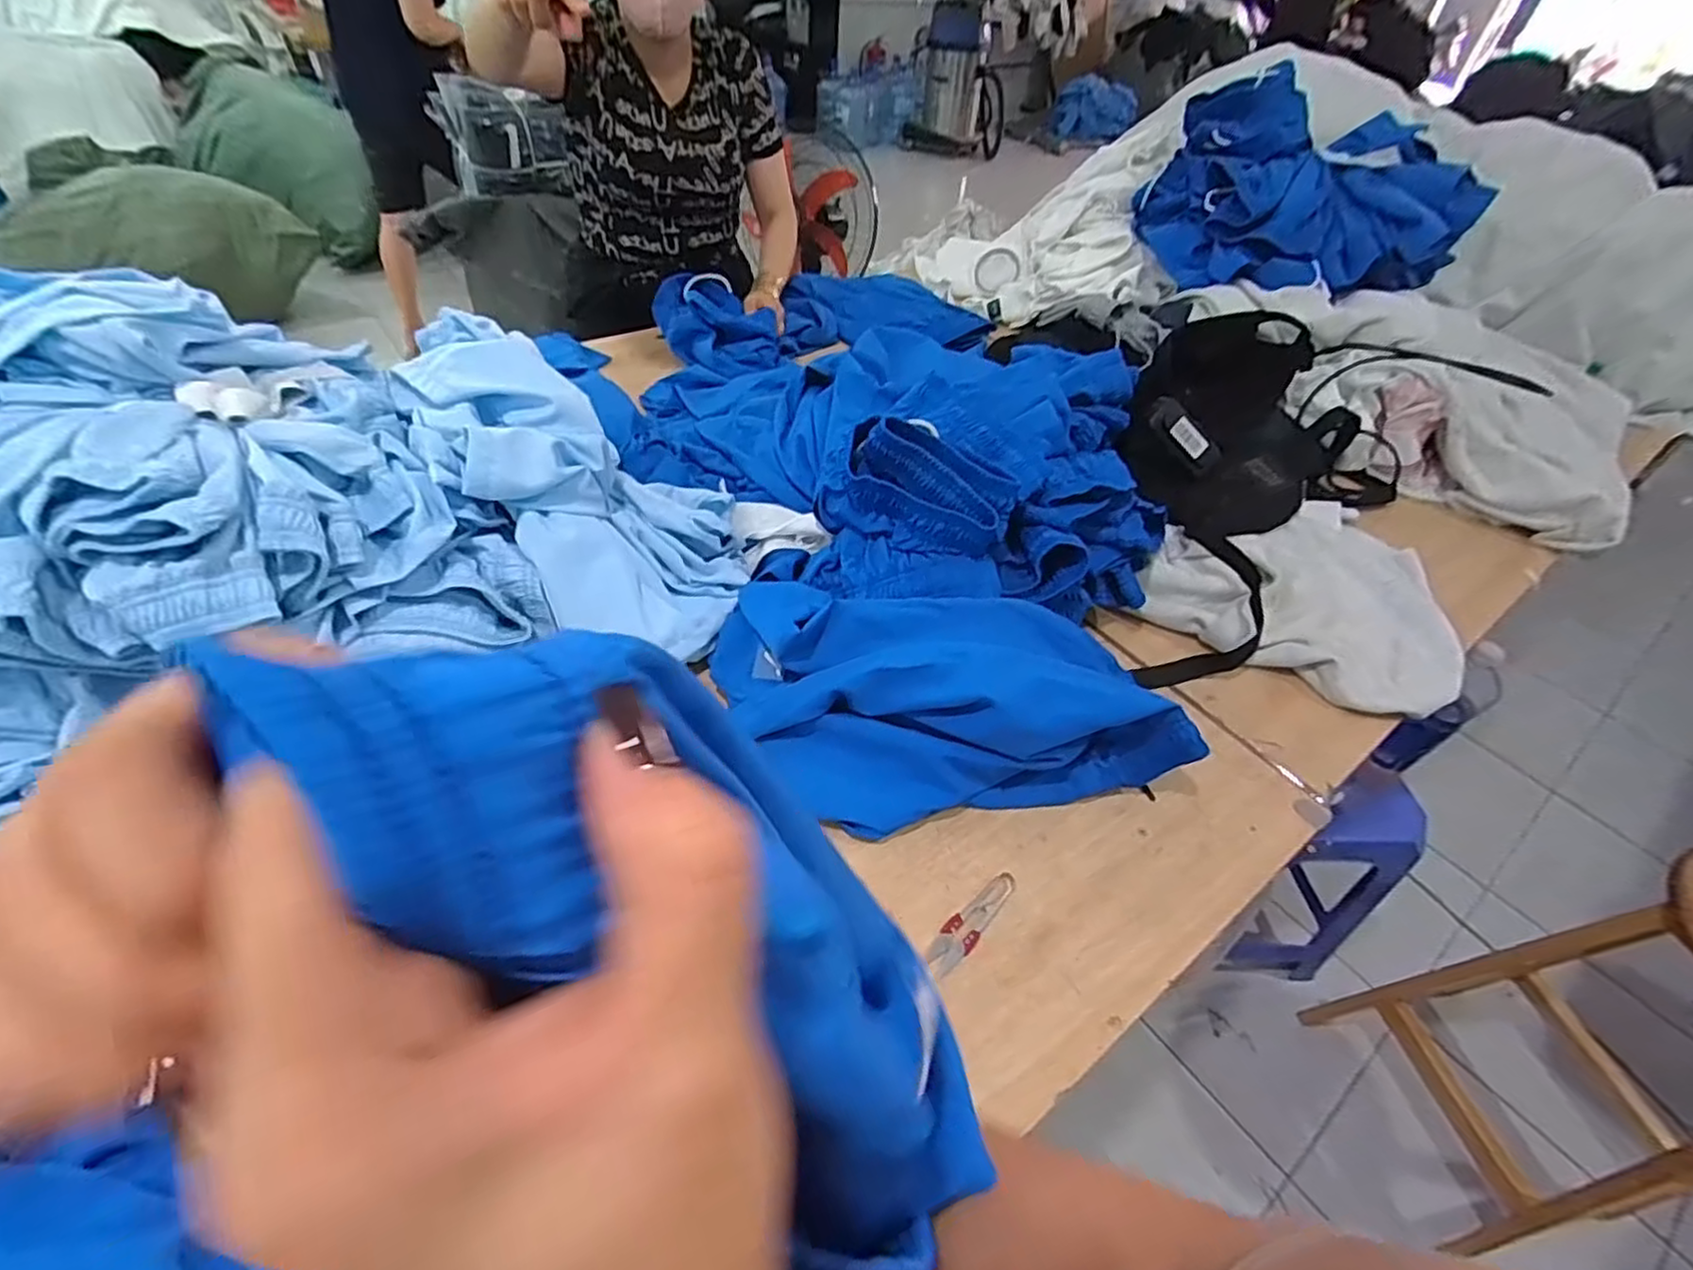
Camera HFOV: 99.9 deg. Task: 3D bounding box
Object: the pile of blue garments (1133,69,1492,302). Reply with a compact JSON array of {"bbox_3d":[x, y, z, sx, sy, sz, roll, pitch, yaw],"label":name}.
[{"bbox_3d":[0.677,-0.677,1.102,0.311,0.214,0.437,-10,48,-15],"label":"pile of blue garments"}]

